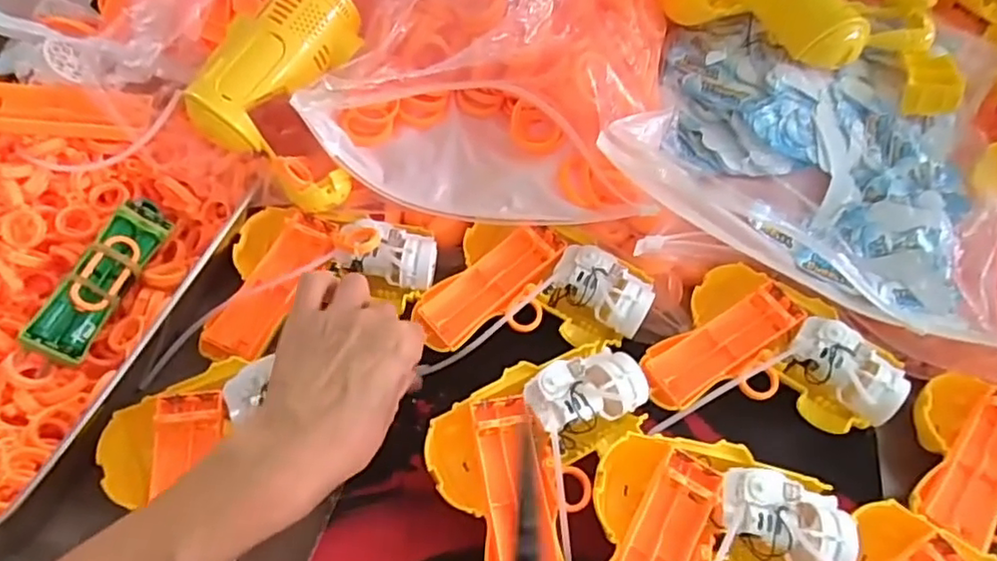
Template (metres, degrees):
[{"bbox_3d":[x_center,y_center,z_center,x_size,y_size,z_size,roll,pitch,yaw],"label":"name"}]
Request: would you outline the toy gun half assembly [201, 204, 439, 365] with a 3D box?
[{"bbox_3d":[-0.115,0.002,0.411,0.135,0.031,0.107,7,54,-1],"label":"toy gun half assembly"}]

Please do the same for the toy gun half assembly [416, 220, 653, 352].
[{"bbox_3d":[0.026,-0.001,0.434,0.151,0.036,0.099,4,54,-3],"label":"toy gun half assembly"}]

